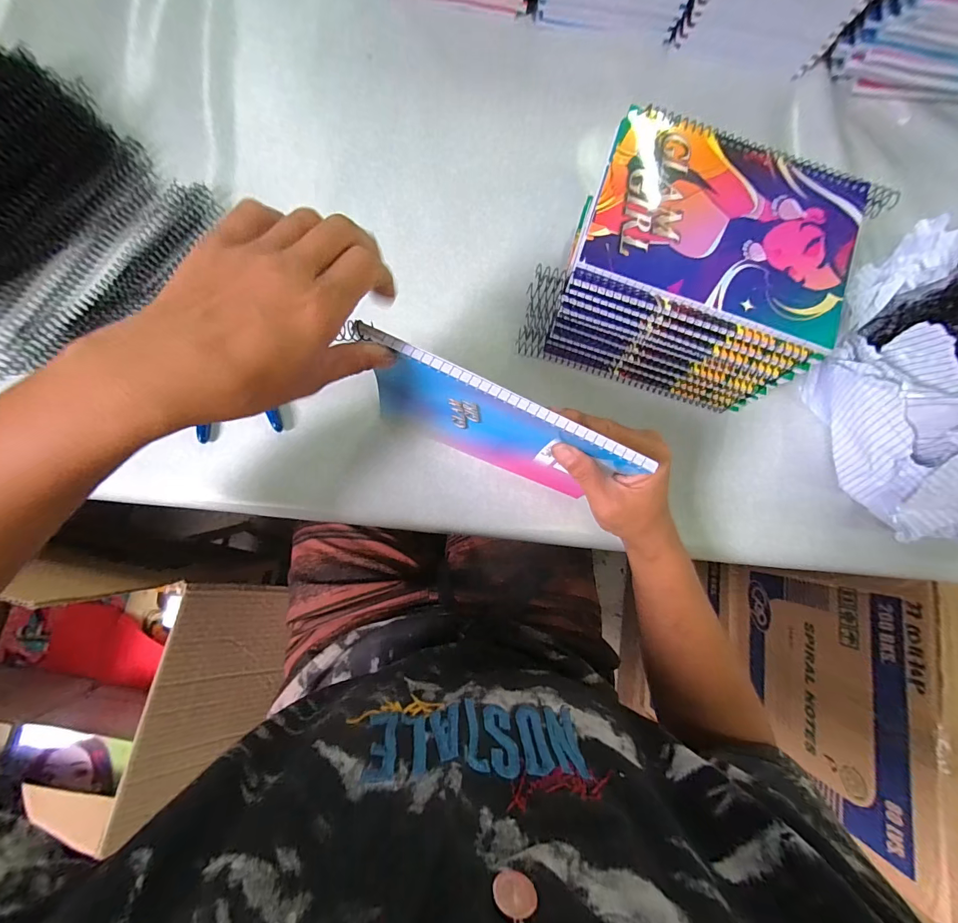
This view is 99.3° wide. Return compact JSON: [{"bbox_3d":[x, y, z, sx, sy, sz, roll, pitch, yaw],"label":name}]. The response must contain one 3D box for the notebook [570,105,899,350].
[{"bbox_3d":[0.193,-0.181,0.307,0.209,0.006,0.147,19,81,-1],"label":"notebook"}]

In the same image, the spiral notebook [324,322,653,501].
[{"bbox_3d":[0.004,-0.023,0.304,0.186,0.139,0.021,26,81,0],"label":"spiral notebook"}]

